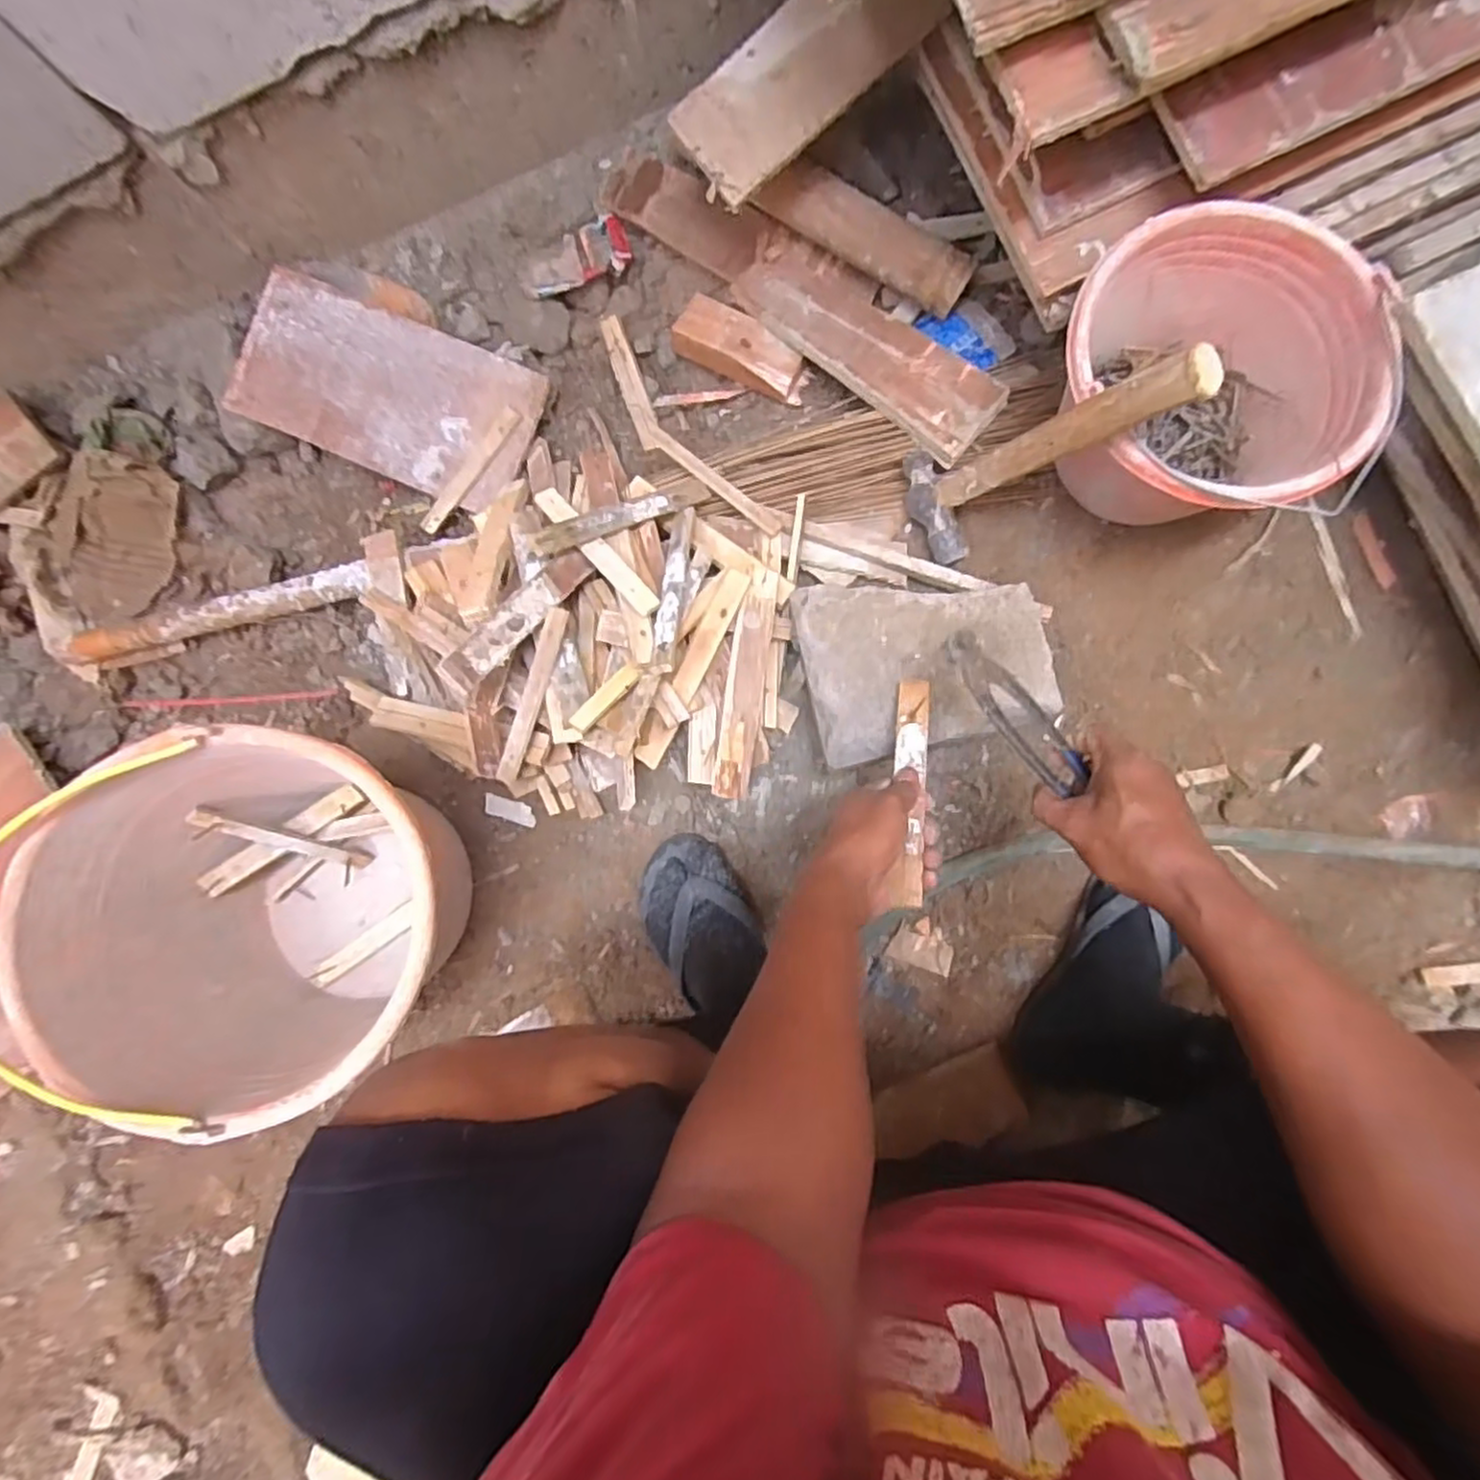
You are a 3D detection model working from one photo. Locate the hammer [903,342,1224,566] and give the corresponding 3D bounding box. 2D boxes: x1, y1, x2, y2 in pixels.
[{"bbox_3d":[0.247,-0.237,0.597,0.058,0.295,0.099,6,84,-25],"label":"hammer"}]

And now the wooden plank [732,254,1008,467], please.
[{"bbox_3d":[0.127,-0.403,0.722,0.301,0.023,0.090,43,91,9],"label":"wooden plank"}]

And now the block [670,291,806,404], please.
[{"bbox_3d":[0.001,-0.421,0.771,0.151,0.029,0.059,34,89,9],"label":"block"}]

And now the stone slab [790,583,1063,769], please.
[{"bbox_3d":[0.161,-0.071,0.631,0.206,0.031,0.154,-10,83,6],"label":"stone slab"}]

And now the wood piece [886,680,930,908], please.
[{"bbox_3d":[0.138,0.035,0.569,0.026,0.018,0.196,3,62,7],"label":"wood piece"}]

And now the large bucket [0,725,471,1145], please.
[{"bbox_3d":[-0.375,0.139,0.595,0.307,0.237,0.272,-36,82,2],"label":"large bucket"}]

